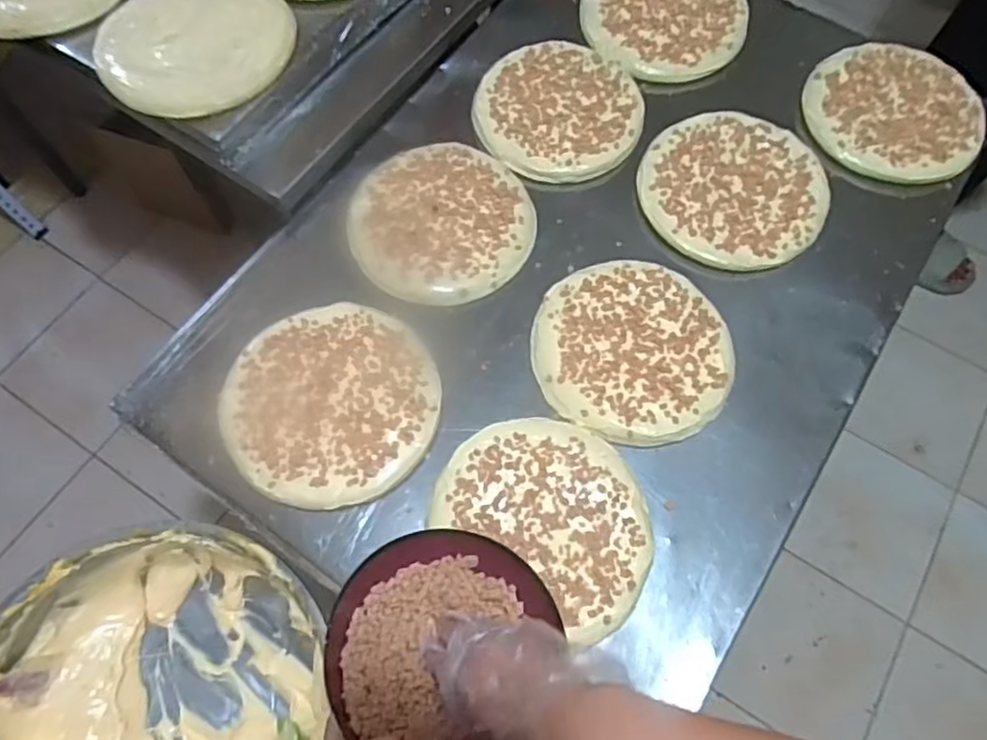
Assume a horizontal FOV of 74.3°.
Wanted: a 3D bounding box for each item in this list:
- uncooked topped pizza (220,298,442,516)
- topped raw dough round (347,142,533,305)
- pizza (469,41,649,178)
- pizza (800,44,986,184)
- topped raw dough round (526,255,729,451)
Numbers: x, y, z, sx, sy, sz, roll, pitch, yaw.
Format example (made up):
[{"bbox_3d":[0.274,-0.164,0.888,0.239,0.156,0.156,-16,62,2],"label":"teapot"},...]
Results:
[{"bbox_3d":[-0.152,0.027,0.615,0.194,0.012,0.191,1,66,-1],"label":"uncooked topped pizza"},{"bbox_3d":[-0.056,-0.162,0.699,0.185,0.021,0.199,1,66,-1],"label":"topped raw dough round"},{"bbox_3d":[0.074,-0.306,0.762,0.184,0.017,0.191,-27,73,-11],"label":"pizza"},{"bbox_3d":[0.466,-0.300,0.756,0.181,0.020,0.189,1,70,-1],"label":"pizza"},{"bbox_3d":[0.138,-0.022,0.646,0.188,0.014,0.188,0,66,-2],"label":"topped raw dough round"}]

